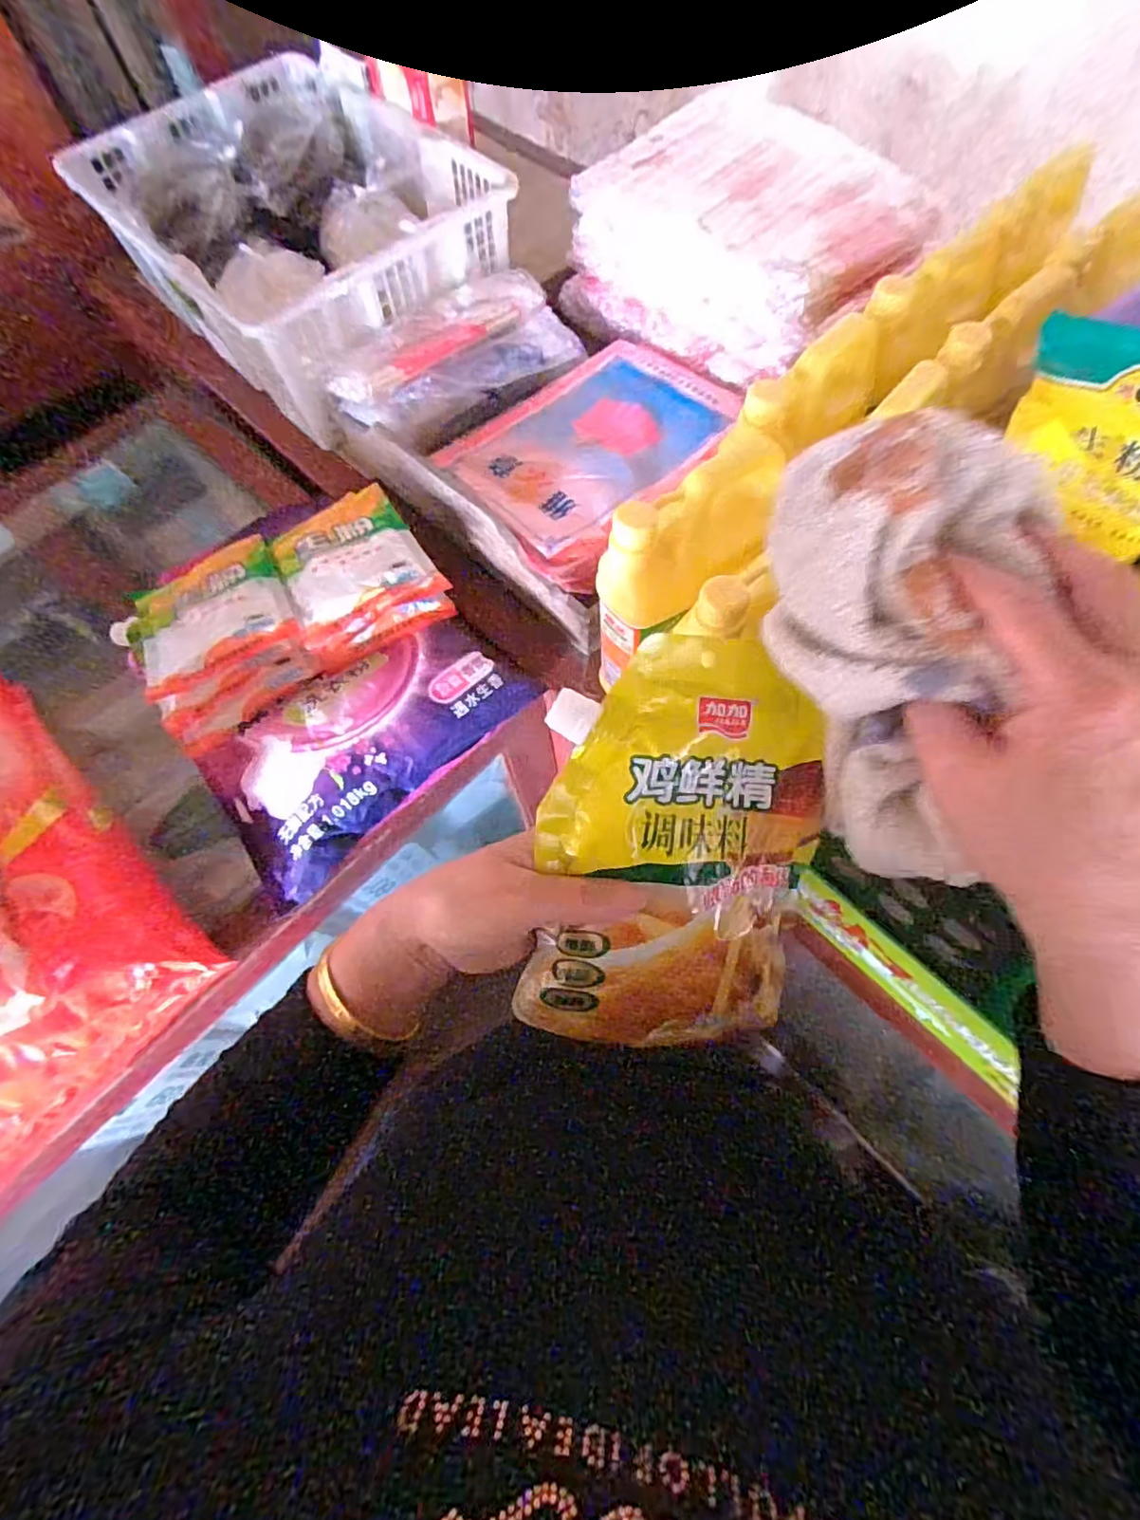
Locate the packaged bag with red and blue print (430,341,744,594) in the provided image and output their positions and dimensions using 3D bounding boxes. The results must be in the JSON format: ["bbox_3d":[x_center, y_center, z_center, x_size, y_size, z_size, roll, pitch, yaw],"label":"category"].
[{"bbox_3d":[0.030,-0.330,0.642,0.218,0.030,0.305,41,74,19],"label":"packaged bag with red and blue print"}]

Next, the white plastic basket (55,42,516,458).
[{"bbox_3d":[-0.336,-0.656,0.760,0.451,0.124,0.349,40,74,18],"label":"white plastic basket"}]

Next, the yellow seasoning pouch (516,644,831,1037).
[{"bbox_3d":[0.054,0.046,0.303,0.135,0.020,0.203,5,101,-8],"label":"yellow seasoning pouch"}]

